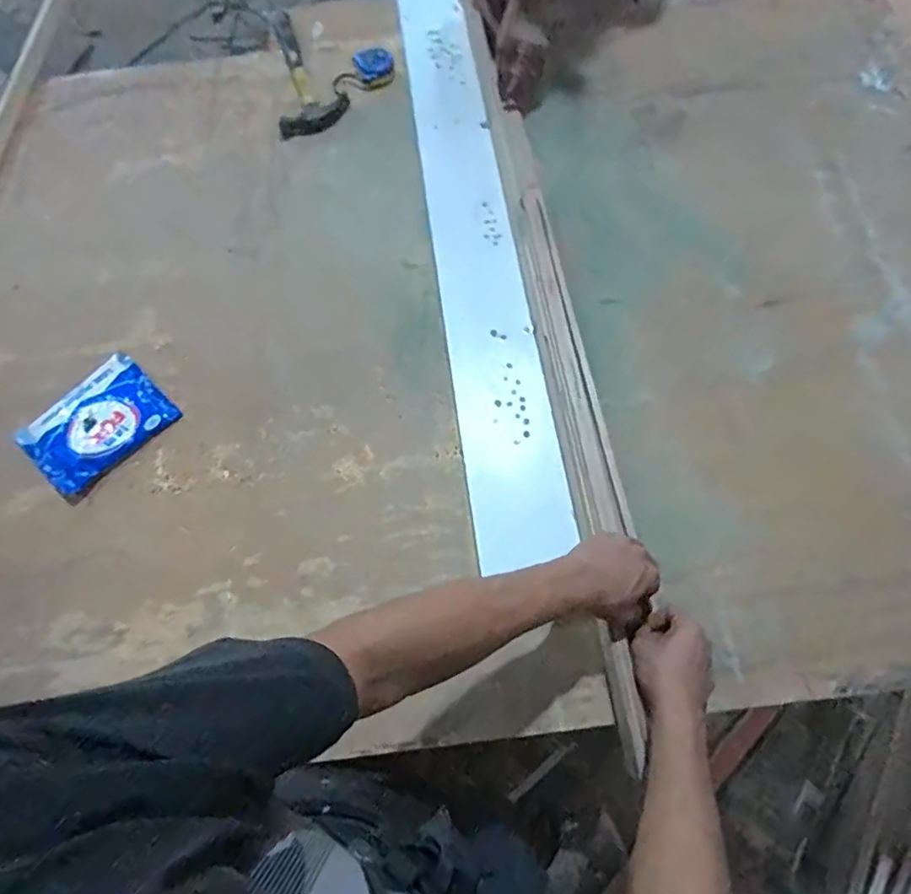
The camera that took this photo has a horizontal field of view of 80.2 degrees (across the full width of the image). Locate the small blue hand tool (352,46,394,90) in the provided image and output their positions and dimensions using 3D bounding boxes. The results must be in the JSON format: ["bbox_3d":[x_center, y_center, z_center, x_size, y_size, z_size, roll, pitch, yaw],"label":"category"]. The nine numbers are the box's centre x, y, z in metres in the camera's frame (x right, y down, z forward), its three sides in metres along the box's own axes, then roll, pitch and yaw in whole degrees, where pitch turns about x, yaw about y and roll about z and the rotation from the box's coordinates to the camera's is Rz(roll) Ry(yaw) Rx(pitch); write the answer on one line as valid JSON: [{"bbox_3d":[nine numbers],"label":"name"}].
[{"bbox_3d":[-0.148,-0.702,1.001,0.069,0.029,0.077,-15,69,-3],"label":"small blue hand tool"}]

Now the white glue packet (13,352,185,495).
[{"bbox_3d":[-0.503,-0.035,0.756,0.144,0.019,0.181,42,76,17],"label":"white glue packet"}]

